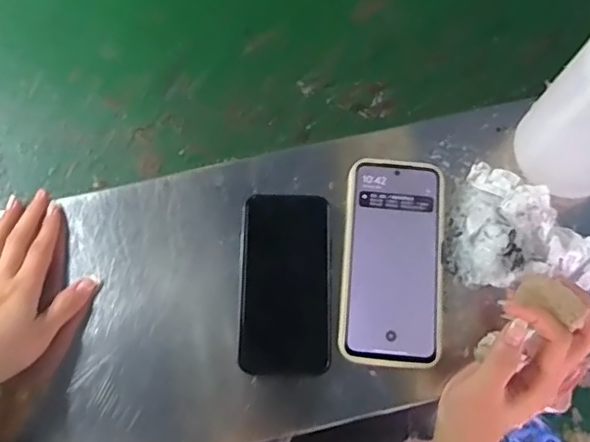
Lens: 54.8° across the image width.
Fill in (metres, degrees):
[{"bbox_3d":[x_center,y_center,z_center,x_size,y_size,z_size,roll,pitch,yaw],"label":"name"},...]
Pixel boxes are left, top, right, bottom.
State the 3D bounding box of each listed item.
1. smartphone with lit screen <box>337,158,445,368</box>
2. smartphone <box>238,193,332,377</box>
[{"bbox_3d":[0.082,0.031,0.474,0.081,0.008,0.170,5,75,2],"label":"smartphone with lit screen"},{"bbox_3d":[-0.007,0.050,0.467,0.071,0.007,0.147,1,75,1],"label":"smartphone"}]

